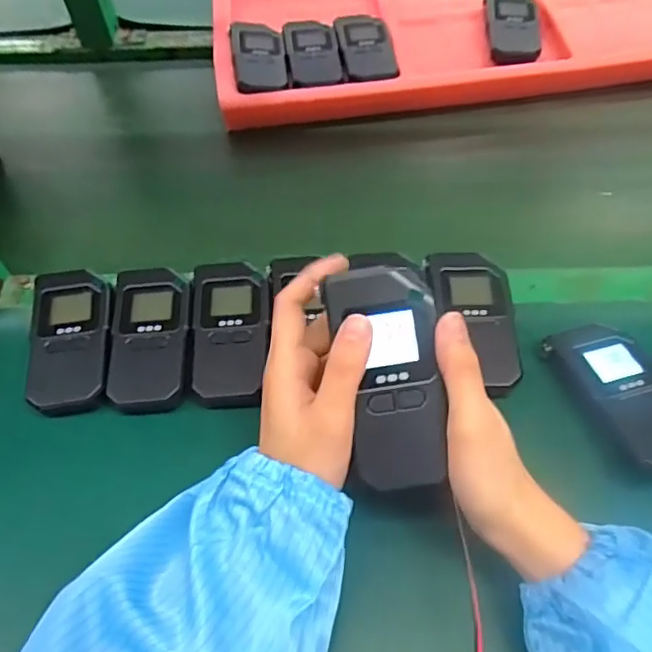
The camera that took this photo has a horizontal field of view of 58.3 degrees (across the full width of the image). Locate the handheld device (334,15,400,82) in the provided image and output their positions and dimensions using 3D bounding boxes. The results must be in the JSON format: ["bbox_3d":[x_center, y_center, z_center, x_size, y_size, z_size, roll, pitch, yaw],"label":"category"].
[{"bbox_3d":[0.044,-0.309,0.640,0.058,0.016,0.106,-7,54,-3],"label":"handheld device"}]

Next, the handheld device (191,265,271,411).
[{"bbox_3d":[-0.070,0.002,0.438,0.053,0.029,0.114,-4,54,-1],"label":"handheld device"}]

